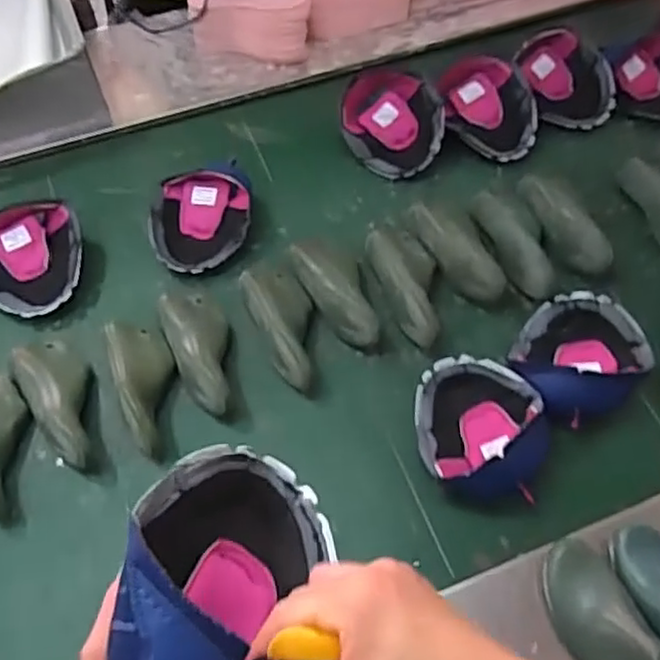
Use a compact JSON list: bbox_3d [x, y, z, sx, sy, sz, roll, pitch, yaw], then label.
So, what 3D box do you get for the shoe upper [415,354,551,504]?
[{"bbox_3d":[0.168,0.100,0.758,0.134,0.055,0.170,4,62,3],"label":"shoe upper"}]

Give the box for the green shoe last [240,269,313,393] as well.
[{"bbox_3d":[-0.050,-0.005,0.847,0.081,0.057,0.164,-22,64,-11],"label":"green shoe last"}]

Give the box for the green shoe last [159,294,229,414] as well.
[{"bbox_3d":[-0.158,0.025,0.829,0.079,0.052,0.173,-18,63,-9],"label":"green shoe last"}]

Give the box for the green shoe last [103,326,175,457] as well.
[{"bbox_3d":[-0.219,0.063,0.801,0.076,0.063,0.177,-20,63,-9],"label":"green shoe last"}]

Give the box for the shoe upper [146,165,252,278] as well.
[{"bbox_3d":[-0.177,-0.156,0.929,0.137,0.050,0.164,0,62,1],"label":"shoe upper"}]

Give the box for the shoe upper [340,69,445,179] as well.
[{"bbox_3d":[0.095,-0.309,1.012,0.147,0.049,0.169,-6,62,-2],"label":"shoe upper"}]

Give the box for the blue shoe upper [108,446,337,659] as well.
[{"bbox_3d":[-0.048,0.136,0.380,0.101,0.178,0.092,11,106,7],"label":"blue shoe upper"}]

